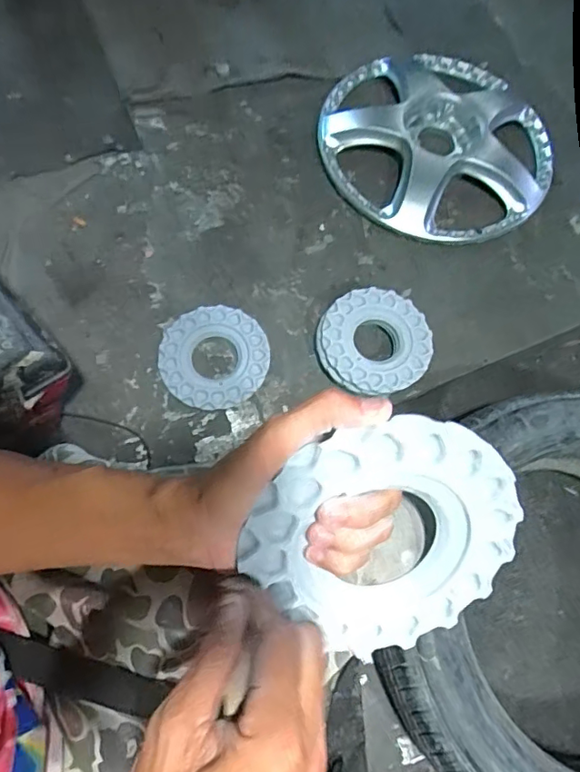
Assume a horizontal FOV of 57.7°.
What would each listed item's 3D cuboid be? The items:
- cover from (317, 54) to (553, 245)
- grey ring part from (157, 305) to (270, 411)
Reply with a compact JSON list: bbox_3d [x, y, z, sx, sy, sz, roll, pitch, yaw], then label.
[{"bbox_3d":[0.269,-0.453,0.964,0.416,0.047,0.425,-35,75,-13],"label":"cover"},{"bbox_3d":[-0.116,-0.046,0.808,0.164,0.011,0.161,1,70,-2],"label":"grey ring part"}]

